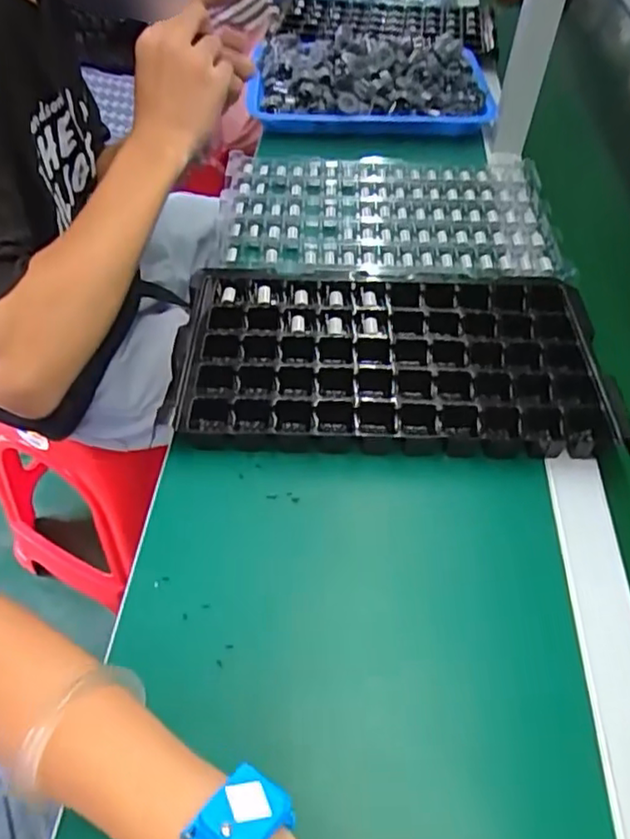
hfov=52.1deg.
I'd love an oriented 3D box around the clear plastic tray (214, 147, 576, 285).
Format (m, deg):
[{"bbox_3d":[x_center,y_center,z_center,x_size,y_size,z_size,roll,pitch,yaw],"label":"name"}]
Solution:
[{"bbox_3d":[0.077,-0.227,0.716,0.362,0.029,0.245,2,45,1],"label":"clear plastic tray"}]

